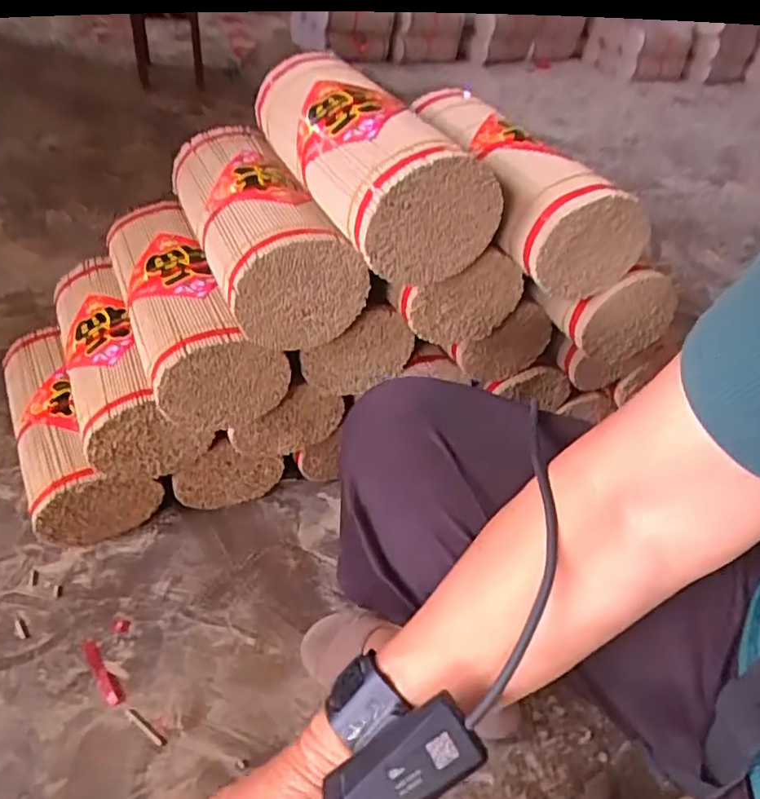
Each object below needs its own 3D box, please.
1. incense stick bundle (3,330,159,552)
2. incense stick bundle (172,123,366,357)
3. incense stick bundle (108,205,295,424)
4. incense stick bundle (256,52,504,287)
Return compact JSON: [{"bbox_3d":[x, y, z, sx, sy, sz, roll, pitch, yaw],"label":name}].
[{"bbox_3d":[-0.420,0.034,0.843,0.142,0.124,0.337,-18,46,-26],"label":"incense stick bundle"},{"bbox_3d":[-0.140,-0.200,0.696,0.126,0.110,0.323,-12,45,-22],"label":"incense stick bundle"},{"bbox_3d":[-0.228,-0.114,0.737,0.135,0.111,0.329,-14,46,-24],"label":"incense stick bundle"},{"bbox_3d":[-0.011,-0.249,0.639,0.128,0.111,0.289,-12,45,-22],"label":"incense stick bundle"}]

